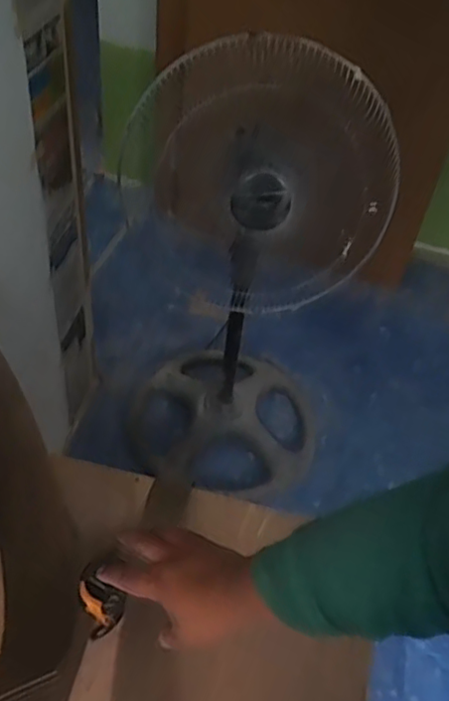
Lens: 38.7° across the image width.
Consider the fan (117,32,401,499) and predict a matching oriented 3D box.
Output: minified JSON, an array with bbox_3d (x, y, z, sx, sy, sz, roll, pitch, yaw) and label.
[{"bbox_3d":[0.048,-0.128,1.359,0.462,1.000,0.435,15,46,6],"label":"fan"}]

